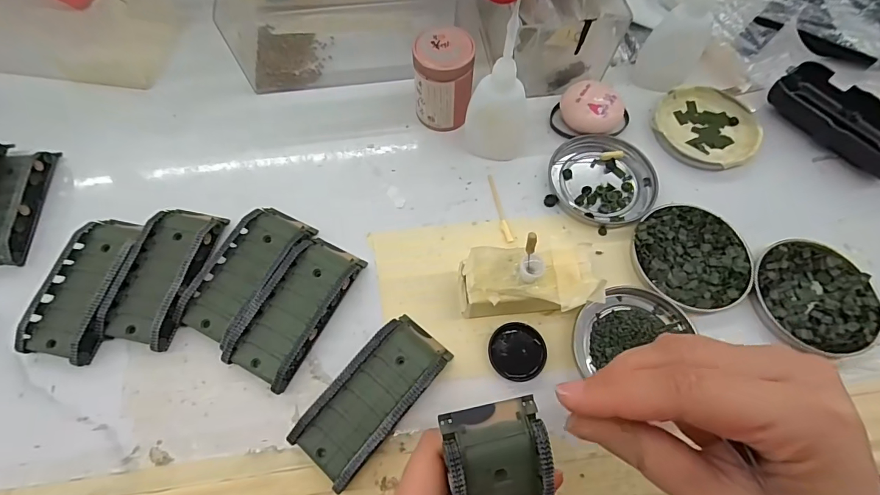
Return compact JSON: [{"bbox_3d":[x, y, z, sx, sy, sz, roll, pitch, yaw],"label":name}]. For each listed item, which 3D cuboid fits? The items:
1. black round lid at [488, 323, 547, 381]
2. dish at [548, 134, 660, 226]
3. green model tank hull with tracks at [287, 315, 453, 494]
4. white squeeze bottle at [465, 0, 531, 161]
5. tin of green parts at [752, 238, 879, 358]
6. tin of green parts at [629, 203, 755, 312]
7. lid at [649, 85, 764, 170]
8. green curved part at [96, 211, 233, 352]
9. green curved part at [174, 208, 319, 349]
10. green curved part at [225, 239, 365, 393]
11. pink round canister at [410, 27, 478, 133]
[{"bbox_3d":[0.049,0.066,0.268,0.035,0.007,0.035,0,65,-1],"label":"black round lid"},{"bbox_3d":[0.125,-0.053,0.321,0.075,0.009,0.074,0,65,-1],"label":"dish"},{"bbox_3d":[-0.039,0.087,0.251,0.044,0.018,0.097,38,70,15],"label":"green model tank hull with tracks"},{"bbox_3d":[0.046,-0.108,0.293,0.048,0.106,0.044,15,66,6],"label":"white squeeze bottle"},{"bbox_3d":[0.250,0.032,0.281,0.076,0.010,0.077,0,65,-1],"label":"tin of green parts"},{"bbox_3d":[0.174,0.006,0.292,0.076,0.011,0.076,0,65,-1],"label":"tin of green parts"},{"bbox_3d":[0.215,-0.097,0.343,0.080,0.012,0.079,0,65,-1],"label":"lid"},{"bbox_3d":[-0.184,0.016,0.283,0.050,0.019,0.094,10,66,4],"label":"green curved part"},{"bbox_3d":[-0.130,0.015,0.284,0.045,0.020,0.096,26,68,11],"label":"green curved part"},{"bbox_3d":[-0.092,0.038,0.274,0.044,0.018,0.096,26,68,11],"label":"green curved part"},{"bbox_3d":[0.003,-0.126,0.324,0.043,0.065,0.038,3,65,1],"label":"pink round canister"}]

